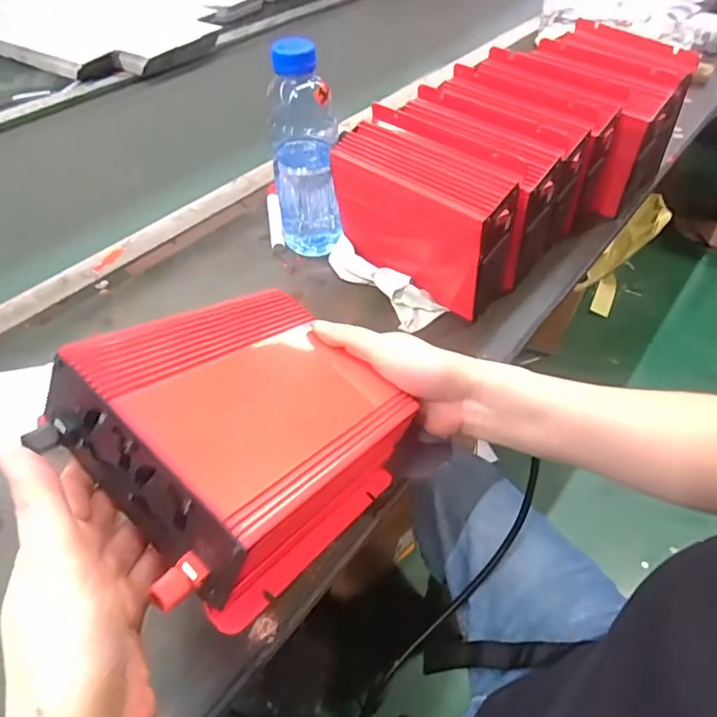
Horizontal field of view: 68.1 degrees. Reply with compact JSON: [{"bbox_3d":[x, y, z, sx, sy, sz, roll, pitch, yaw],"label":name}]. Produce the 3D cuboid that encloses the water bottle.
[{"bbox_3d":[-0.054,-0.206,0.554,0.063,0.211,0.064,-20,51,-18],"label":"water bottle"}]

